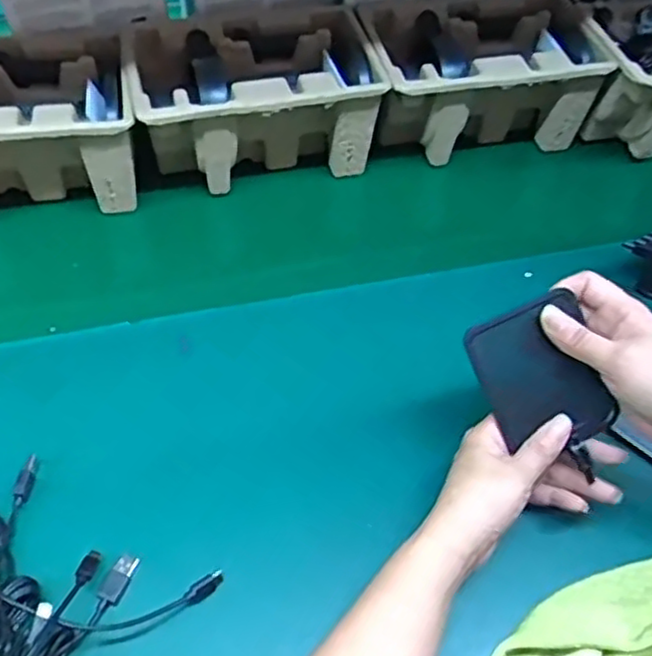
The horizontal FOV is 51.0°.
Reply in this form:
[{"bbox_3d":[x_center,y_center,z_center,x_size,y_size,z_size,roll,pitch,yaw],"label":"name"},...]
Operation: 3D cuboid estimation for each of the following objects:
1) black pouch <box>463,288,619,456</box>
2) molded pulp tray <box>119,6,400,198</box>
[{"bbox_3d":[0.139,0.031,0.446,0.073,0.094,0.012,-22,9,10],"label":"black pouch"},{"bbox_3d":[-0.072,-0.216,0.662,0.235,0.105,0.151,-13,53,-13],"label":"molded pulp tray"}]

